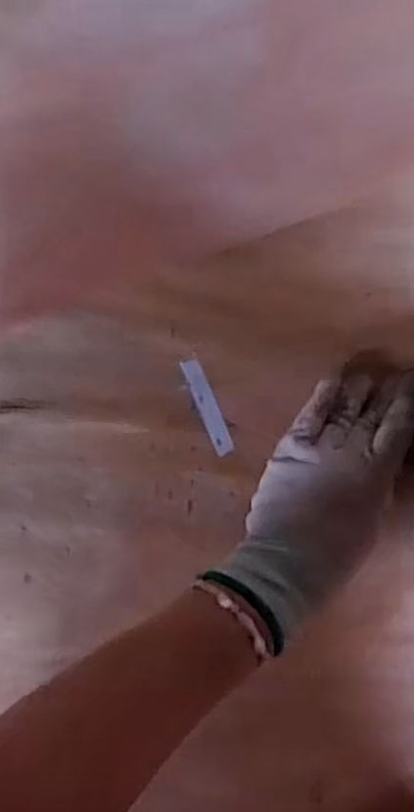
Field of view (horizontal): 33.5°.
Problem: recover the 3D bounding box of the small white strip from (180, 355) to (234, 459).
[{"bbox_3d":[0.000,0.000,0.487,0.015,0.004,0.072,-22,81,-1],"label":"small white strip"}]

